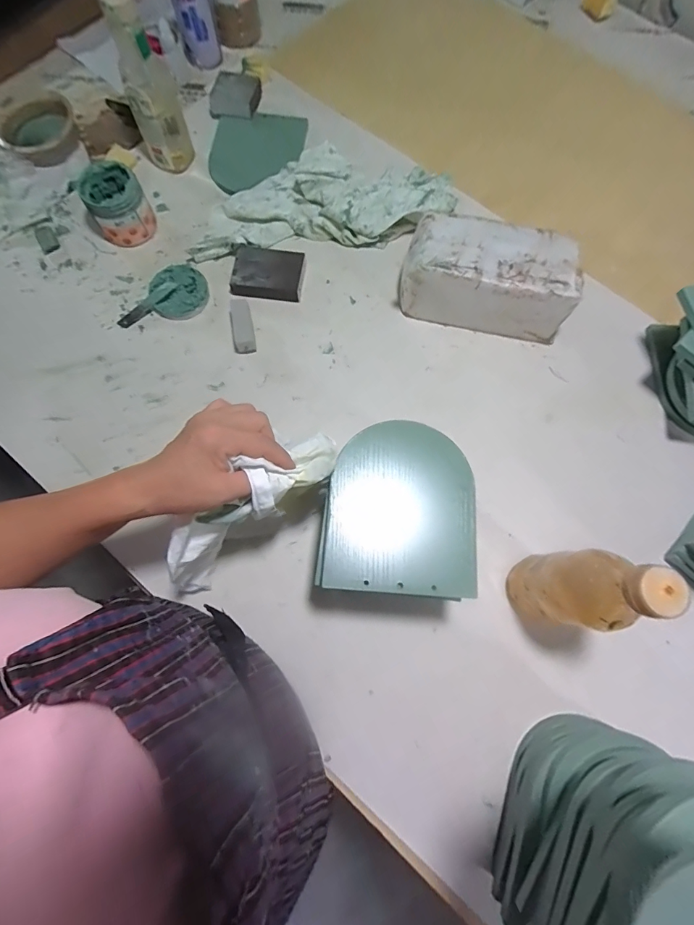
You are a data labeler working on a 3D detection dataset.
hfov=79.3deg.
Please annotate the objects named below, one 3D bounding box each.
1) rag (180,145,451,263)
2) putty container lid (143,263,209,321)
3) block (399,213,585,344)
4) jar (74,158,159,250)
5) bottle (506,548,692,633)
[{"bbox_3d":[-0.035,-0.396,0.633,0.398,0.066,0.139,-7,74,-2],"label":"rag"},{"bbox_3d":[-0.240,-0.247,0.603,0.079,0.023,0.083,0,74,0],"label":"putty container lid"},{"bbox_3d":[0.191,-0.250,0.575,0.221,0.100,0.101,13,75,3],"label":"block"},{"bbox_3d":[-0.332,-0.372,0.609,0.079,0.075,0.078,0,74,0],"label":"jar"},{"bbox_3d":[0.223,0.124,0.412,0.060,0.213,0.072,7,74,2],"label":"bottle"}]

